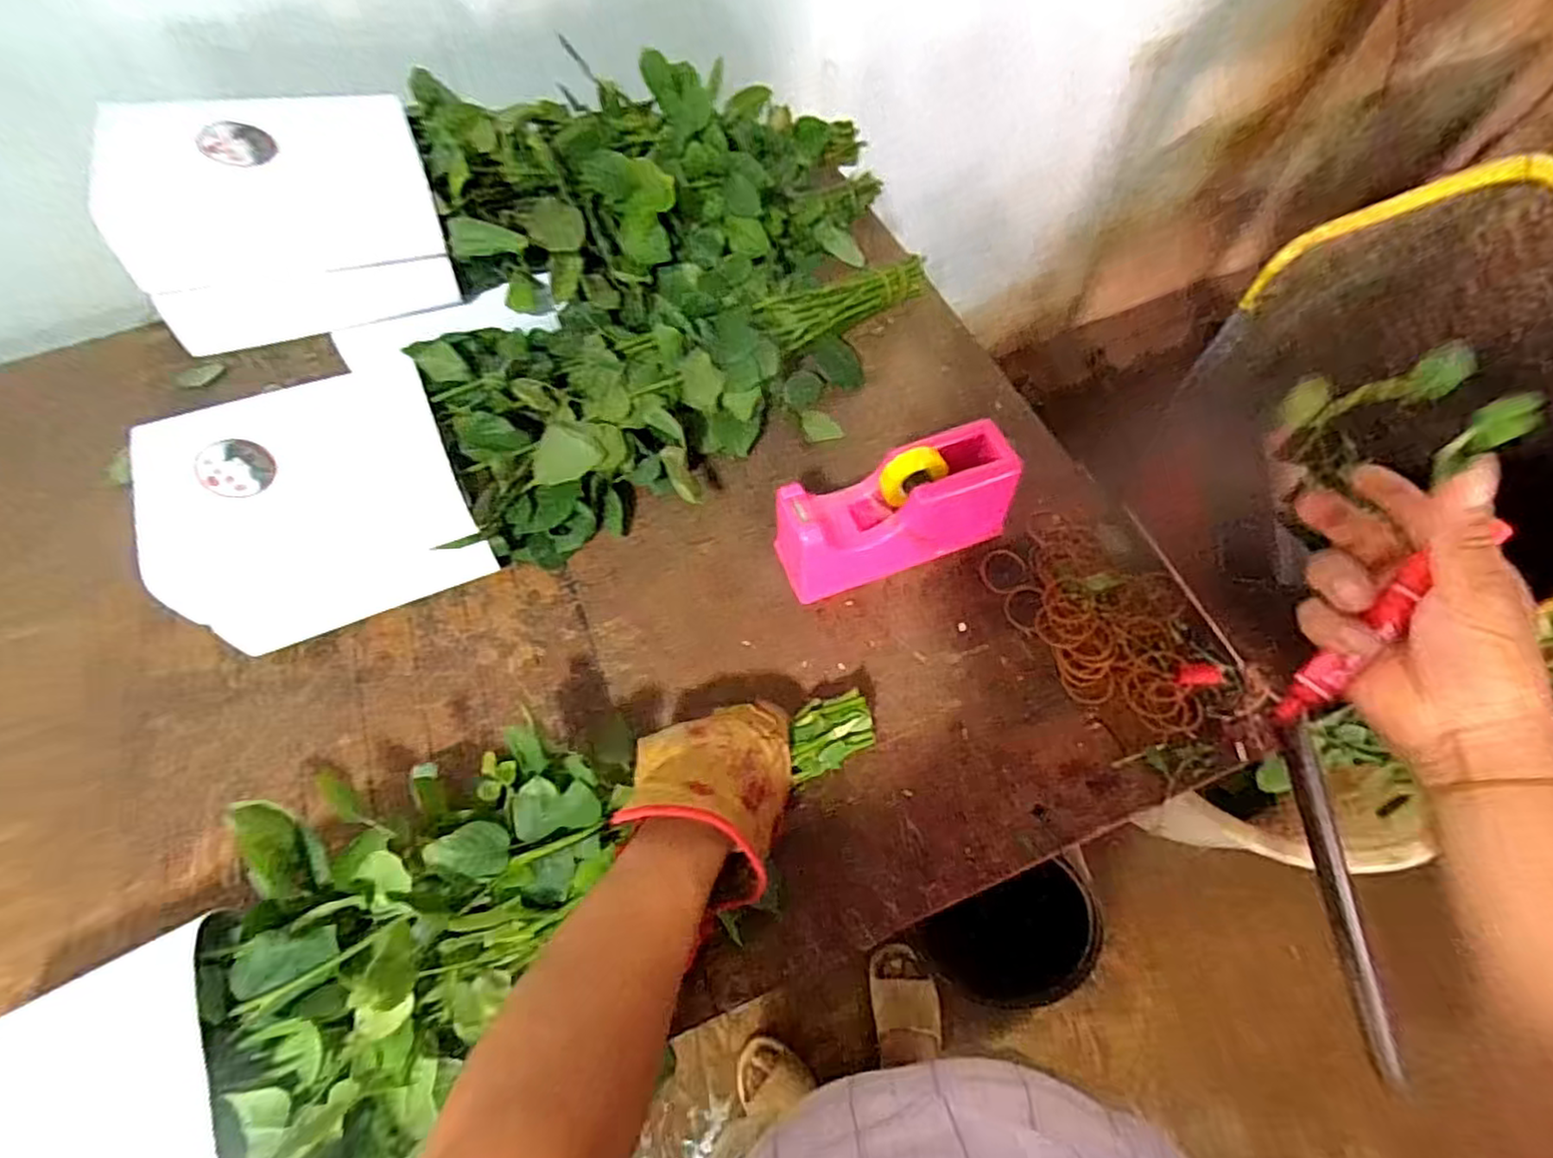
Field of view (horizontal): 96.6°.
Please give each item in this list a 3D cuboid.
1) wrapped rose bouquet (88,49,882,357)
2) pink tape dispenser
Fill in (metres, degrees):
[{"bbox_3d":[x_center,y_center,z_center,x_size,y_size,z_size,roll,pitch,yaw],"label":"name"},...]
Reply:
[{"bbox_3d":[-0.174,-0.352,0.663,0.708,0.163,0.204,-16,62,-25],"label":"wrapped rose bouquet"},{"bbox_3d":[0.099,-0.051,0.591,0.207,0.095,0.087,-19,63,-9],"label":"pink tape dispenser"}]

